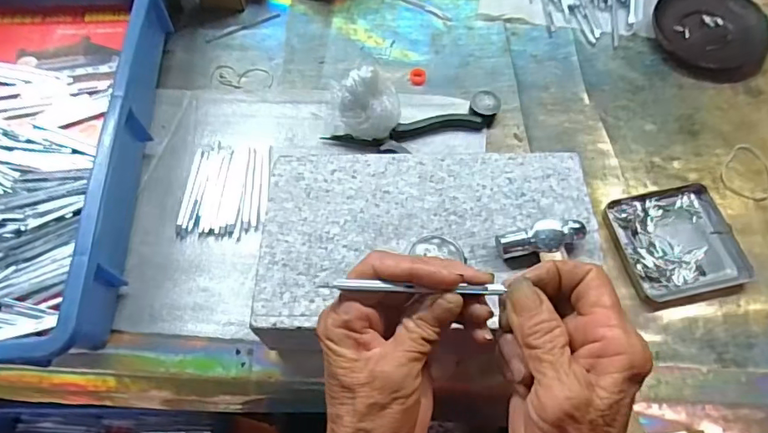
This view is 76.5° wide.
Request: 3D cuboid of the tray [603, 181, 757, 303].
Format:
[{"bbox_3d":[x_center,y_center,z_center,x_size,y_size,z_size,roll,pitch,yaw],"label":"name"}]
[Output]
[{"bbox_3d":[0.255,0.020,0.428,0.099,0.012,0.097,-12,63,-3],"label":"tray"}]

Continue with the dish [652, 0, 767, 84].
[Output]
[{"bbox_3d":[0.358,-0.204,0.531,0.121,0.030,0.117,-1,63,2],"label":"dish"}]

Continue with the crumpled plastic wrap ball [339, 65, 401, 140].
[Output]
[{"bbox_3d":[-0.013,-0.102,0.466,0.056,0.066,0.051,2,62,2],"label":"crumpled plastic wrap ball"}]

